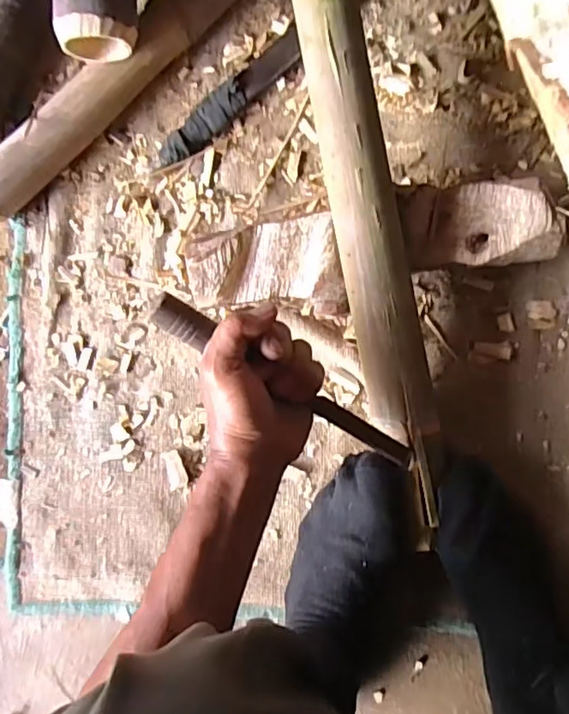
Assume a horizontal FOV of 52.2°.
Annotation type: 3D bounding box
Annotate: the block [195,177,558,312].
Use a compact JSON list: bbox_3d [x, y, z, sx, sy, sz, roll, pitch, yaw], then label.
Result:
[{"bbox_3d":[0.076,-0.096,0.526,0.314,0.060,0.085,-13,85,7],"label":"block"}]

